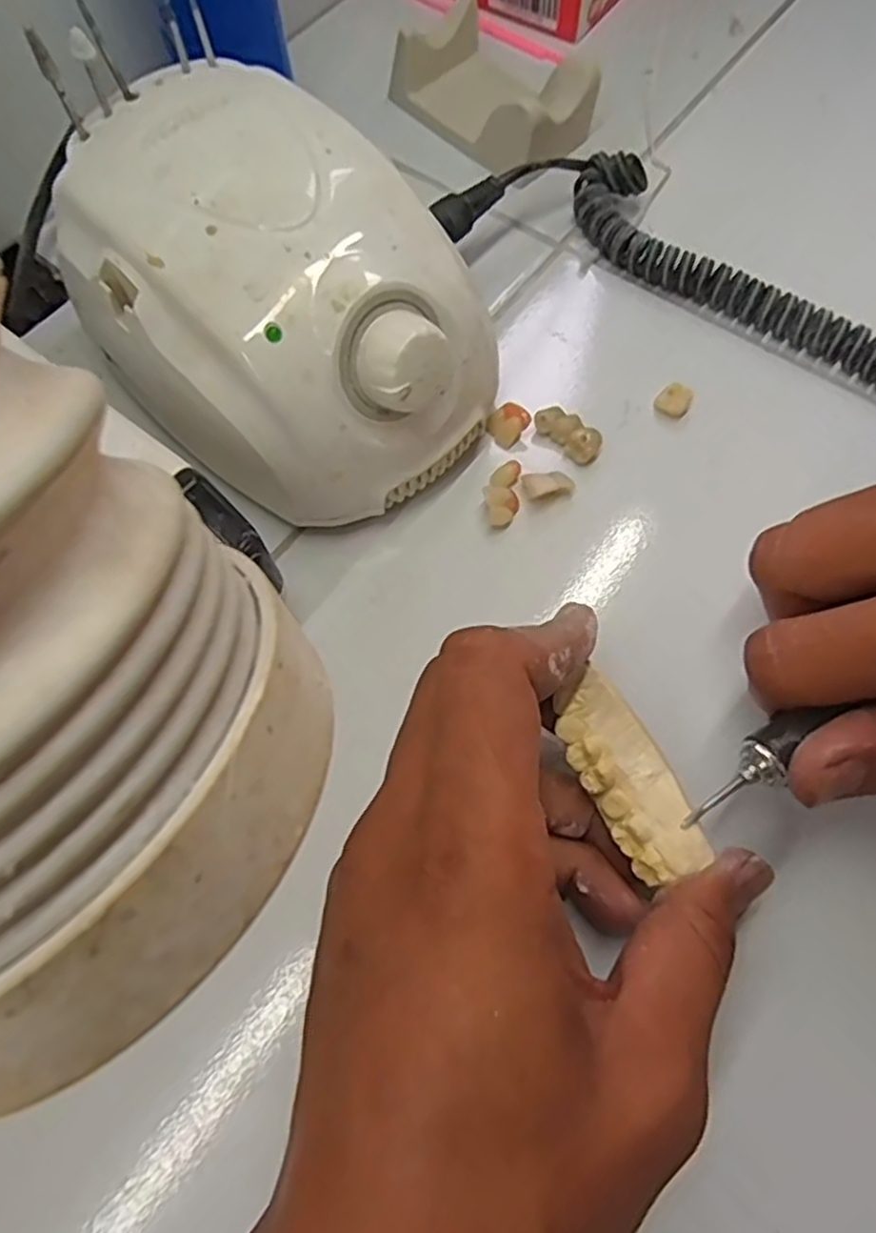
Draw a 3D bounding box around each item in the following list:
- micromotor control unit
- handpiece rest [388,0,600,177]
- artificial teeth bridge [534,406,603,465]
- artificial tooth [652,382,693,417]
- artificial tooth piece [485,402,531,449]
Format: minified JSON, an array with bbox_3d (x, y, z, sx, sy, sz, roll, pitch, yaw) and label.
[{"bbox_3d":[-0.052,-0.104,0.243,0.135,0.071,0.109,40,73,16],"label":"micromotor control unit"},{"bbox_3d":[0.025,-0.236,0.327,0.048,0.029,0.092,-34,70,-13],"label":"handpiece rest"},{"bbox_3d":[0.049,-0.068,0.273,0.026,0.007,0.013,40,73,16],"label":"artificial teeth bridge"},{"bbox_3d":[0.089,-0.082,0.277,0.013,0.008,0.010,21,69,10],"label":"artificial tooth"},{"bbox_3d":[0.027,-0.072,0.275,0.013,0.010,0.012,-37,71,-14],"label":"artificial tooth piece"}]

